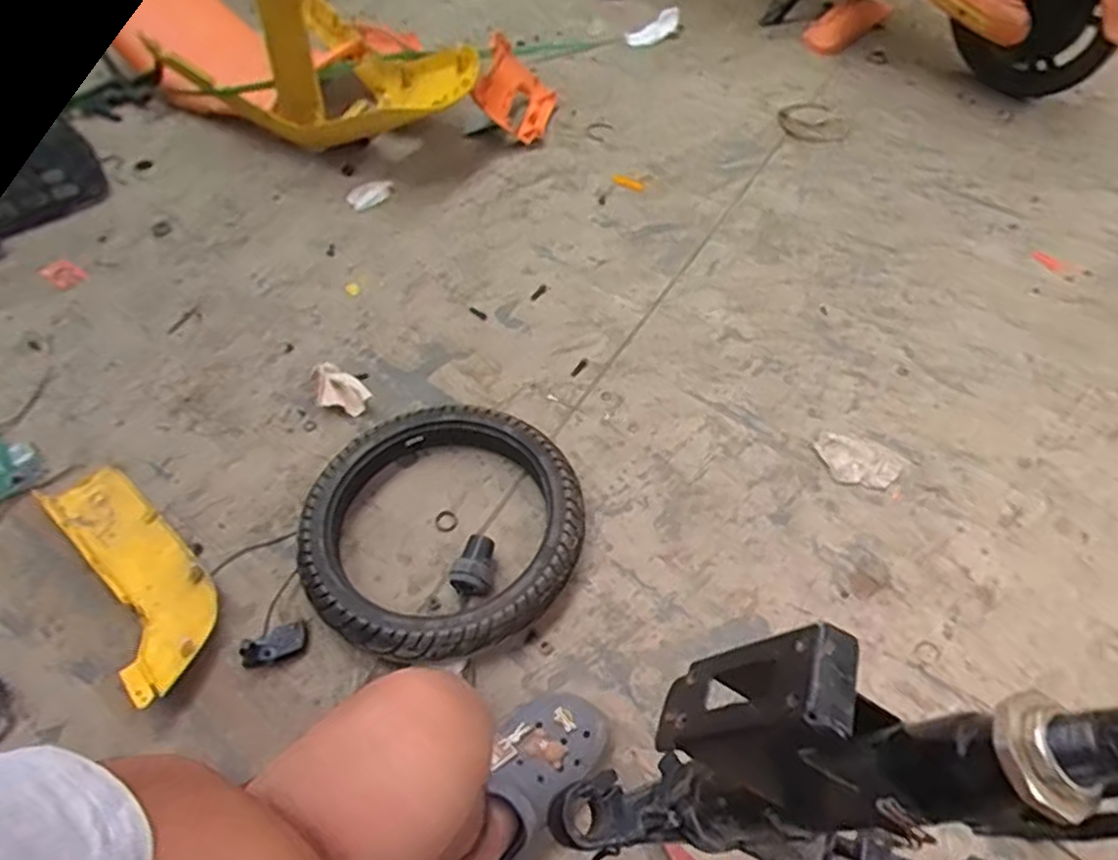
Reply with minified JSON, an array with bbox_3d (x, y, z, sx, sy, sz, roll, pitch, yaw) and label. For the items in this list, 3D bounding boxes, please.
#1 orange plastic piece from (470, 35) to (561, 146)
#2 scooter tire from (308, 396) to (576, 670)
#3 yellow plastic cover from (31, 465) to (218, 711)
[{"bbox_3d":[-0.088,-0.727,1.544,0.178,0.050,0.227,30,60,-27],"label":"orange plastic piece"},{"bbox_3d":[-0.144,0.120,0.929,0.329,0.068,0.360,-1,54,1],"label":"scooter tire"},{"bbox_3d":[-0.539,0.179,0.923,0.127,0.037,0.359,-37,61,-22],"label":"yellow plastic cover"}]

